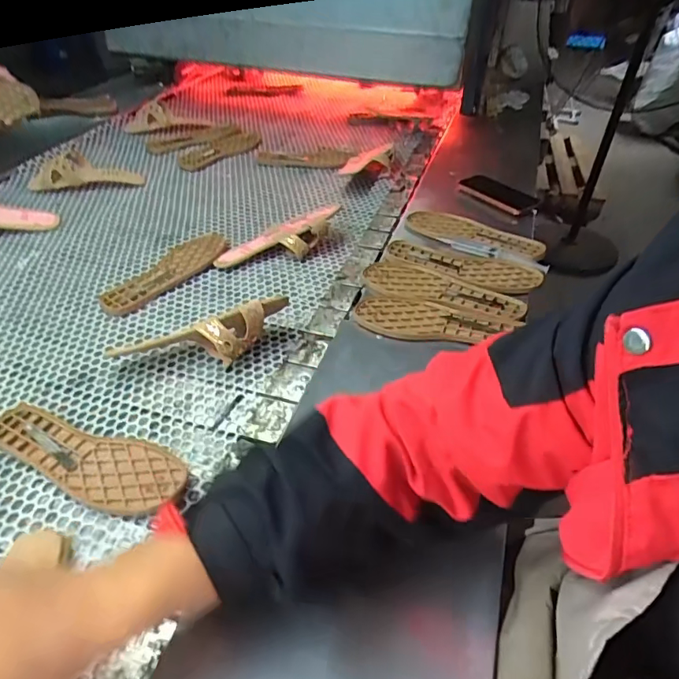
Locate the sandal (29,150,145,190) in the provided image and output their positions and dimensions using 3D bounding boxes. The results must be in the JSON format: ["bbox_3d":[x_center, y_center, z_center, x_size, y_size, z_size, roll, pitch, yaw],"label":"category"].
[{"bbox_3d":[-0.553,-0.370,1.086,0.226,0.072,0.075,-3,40,-5],"label":"sandal"}]

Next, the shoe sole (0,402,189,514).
[{"bbox_3d":[-0.286,0.131,0.552,0.248,0.012,0.084,13,42,14],"label":"shoe sole"}]

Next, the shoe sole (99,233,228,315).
[{"bbox_3d":[-0.286,-0.117,0.833,0.096,0.017,0.253,25,46,25],"label":"shoe sole"}]

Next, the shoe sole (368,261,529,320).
[{"bbox_3d":[0.154,-0.077,0.754,0.241,0.013,0.085,16,42,17],"label":"shoe sole"}]

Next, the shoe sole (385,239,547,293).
[{"bbox_3d":[0.194,-0.115,0.797,0.239,0.013,0.085,16,43,17],"label":"shoe sole"}]

